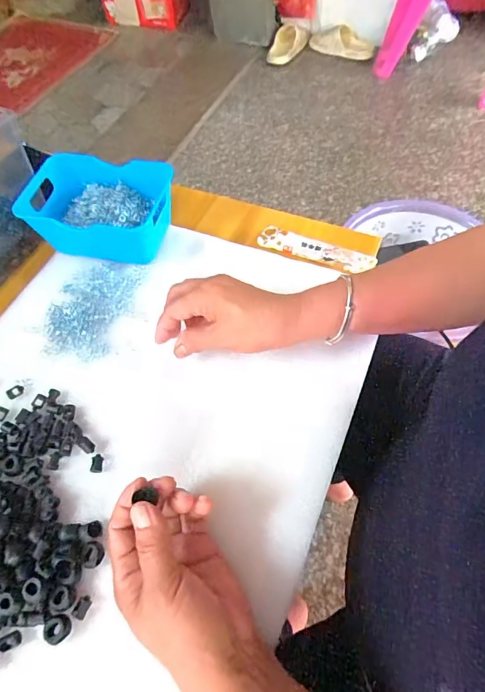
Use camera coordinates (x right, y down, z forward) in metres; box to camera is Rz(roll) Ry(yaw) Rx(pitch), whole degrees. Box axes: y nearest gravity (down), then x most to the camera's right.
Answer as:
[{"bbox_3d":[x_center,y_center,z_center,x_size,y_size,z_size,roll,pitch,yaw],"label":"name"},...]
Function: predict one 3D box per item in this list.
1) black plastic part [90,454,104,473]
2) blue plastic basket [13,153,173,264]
[{"bbox_3d":[-0.124,0.100,0.346,0.010,0.011,0.014,4,60,6],"label":"black plastic part"},{"bbox_3d":[-0.158,-0.152,0.453,0.160,0.060,0.098,6,62,6],"label":"blue plastic basket"}]

